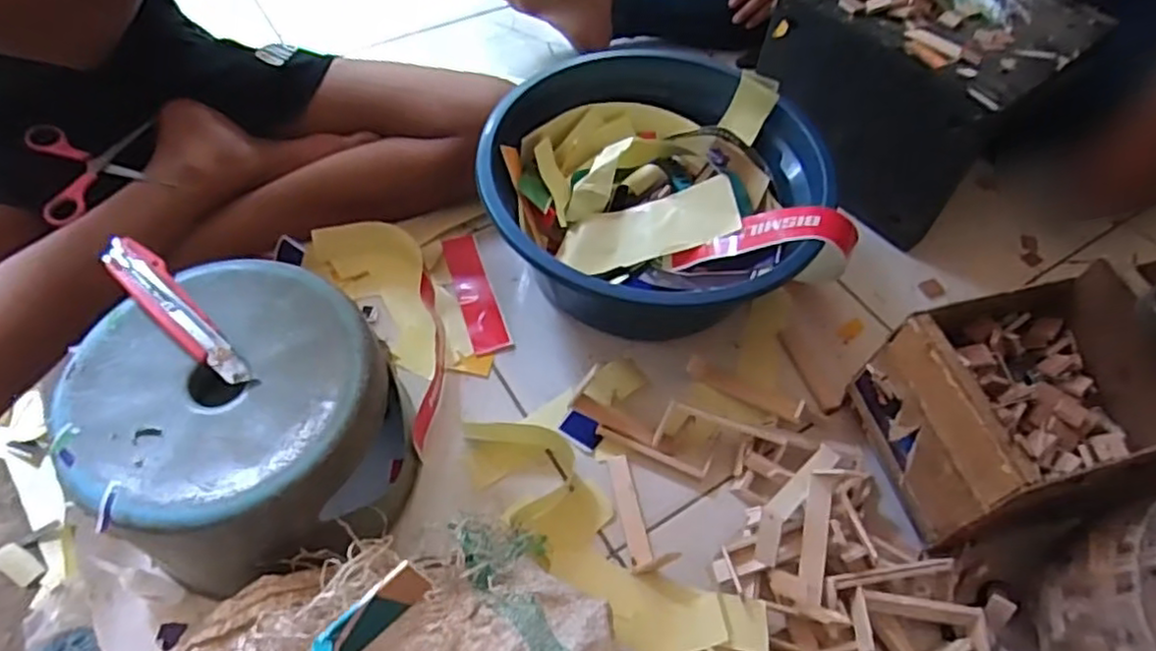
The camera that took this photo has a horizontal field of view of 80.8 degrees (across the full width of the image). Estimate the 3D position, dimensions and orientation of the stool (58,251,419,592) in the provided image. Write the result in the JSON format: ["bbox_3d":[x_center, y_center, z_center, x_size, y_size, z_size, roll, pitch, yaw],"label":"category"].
[{"bbox_3d":[-0.266,0.089,0.572,0.223,0.164,0.223,2,56,-3],"label":"stool"}]

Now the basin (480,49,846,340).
[{"bbox_3d":[0.084,-0.130,0.743,0.359,0.155,0.283,13,56,4],"label":"basin"}]

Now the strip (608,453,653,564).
[{"bbox_3d":[0.048,0.169,0.625,0.020,0.007,0.101,-7,57,-9],"label":"strip"}]

